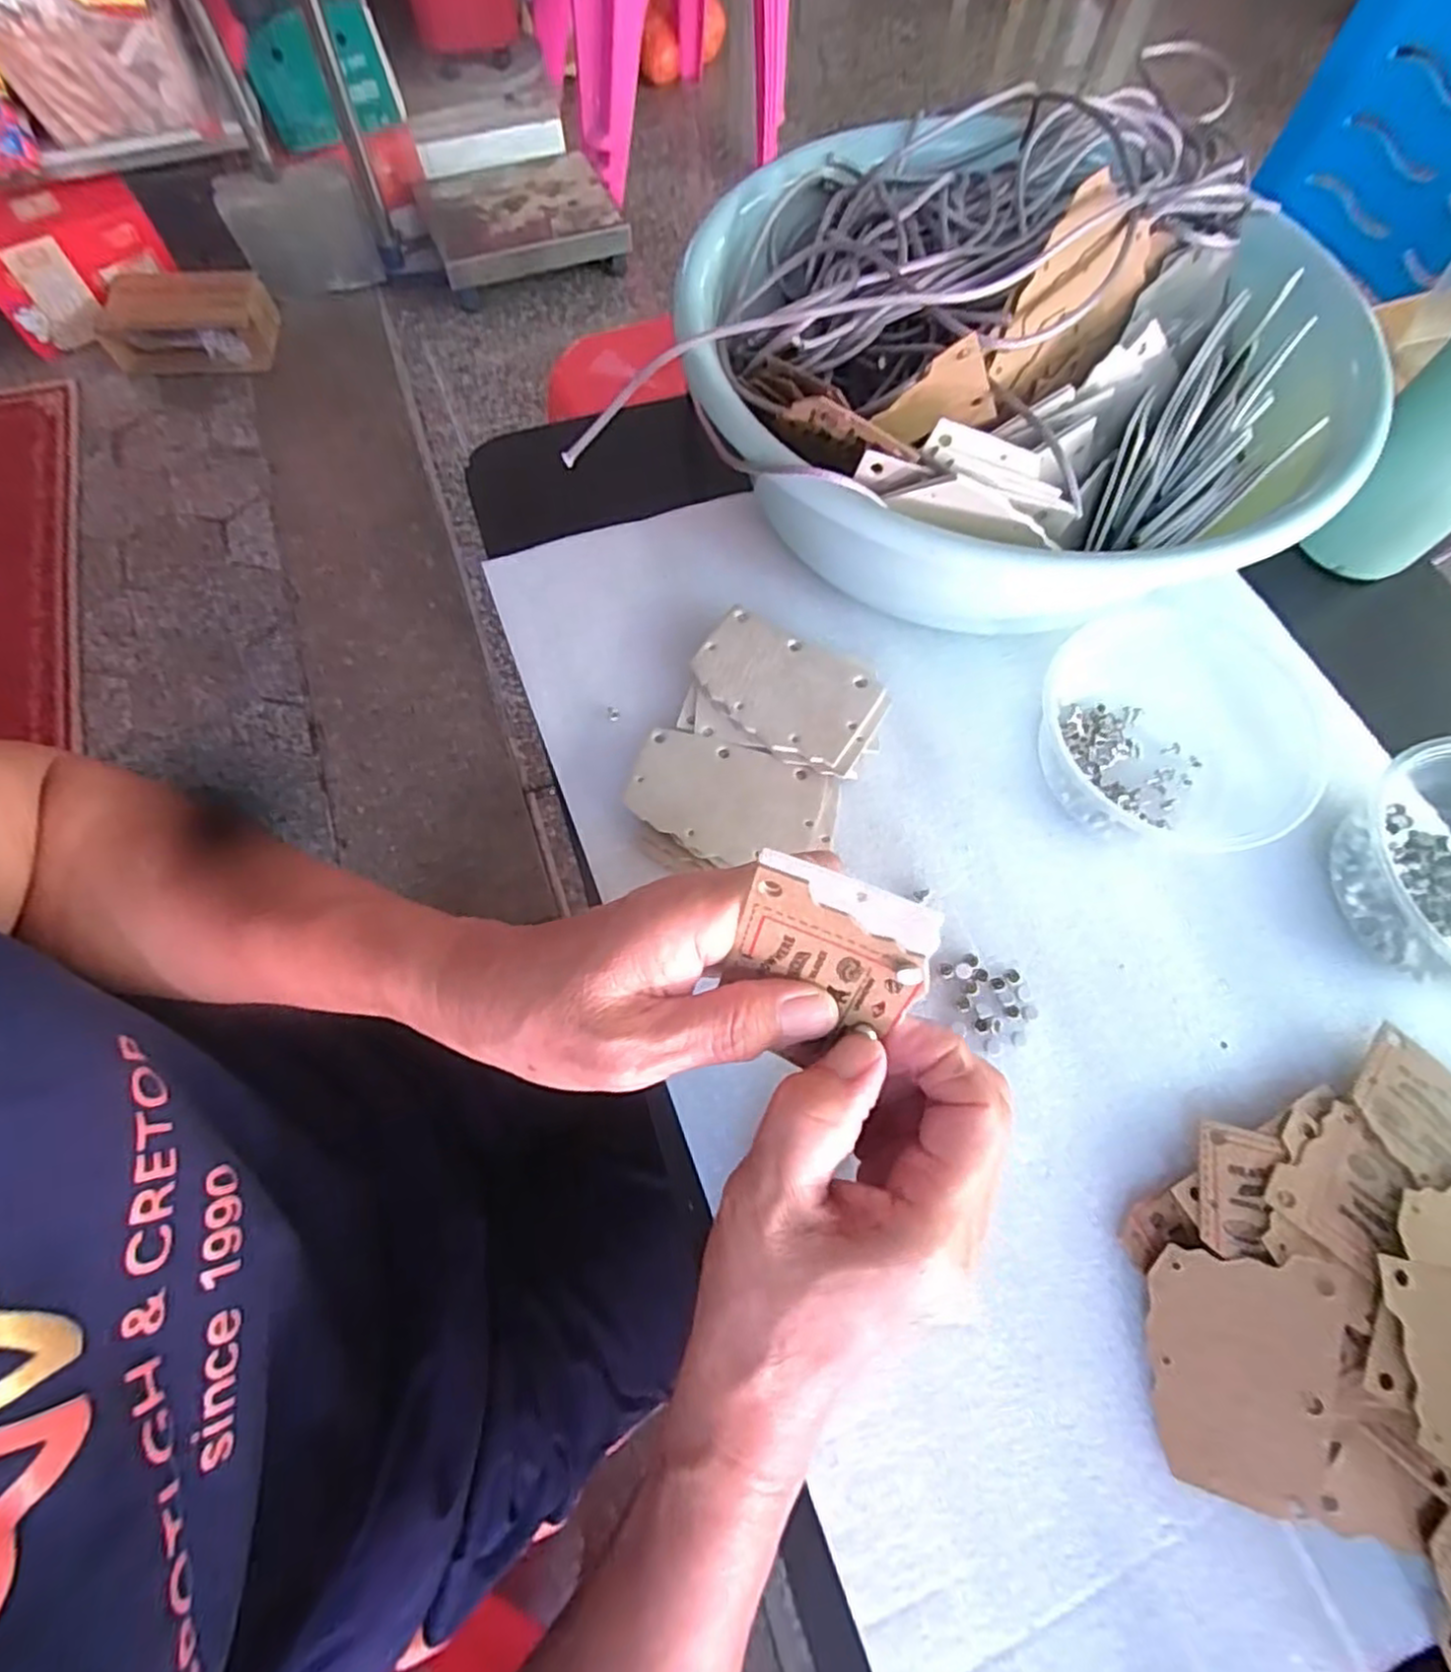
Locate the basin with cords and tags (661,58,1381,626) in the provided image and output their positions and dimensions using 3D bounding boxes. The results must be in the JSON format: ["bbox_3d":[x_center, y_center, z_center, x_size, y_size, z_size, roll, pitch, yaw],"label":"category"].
[{"bbox_3d":[0.117,-0.211,0.345,0.264,0.113,0.272,1,68,-1],"label":"basin with cords and tags"}]

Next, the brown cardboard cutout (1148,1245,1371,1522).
[{"bbox_3d":[0.178,0.181,0.239,0.062,0.006,0.076,9,79,15],"label":"brown cardboard cutout"}]

